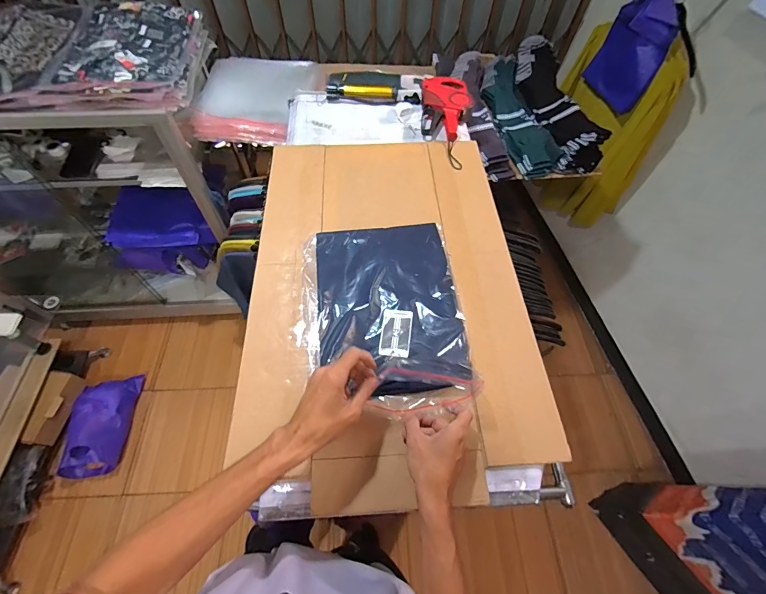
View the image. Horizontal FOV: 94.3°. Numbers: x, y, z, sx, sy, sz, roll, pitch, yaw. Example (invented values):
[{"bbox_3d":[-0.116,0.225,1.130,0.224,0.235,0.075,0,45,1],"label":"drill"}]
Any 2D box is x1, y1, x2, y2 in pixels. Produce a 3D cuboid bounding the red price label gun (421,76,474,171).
[{"bbox_3d":[0.165,-0.457,0.910,0.127,0.047,0.324,3,60,0],"label":"red price label gun"}]

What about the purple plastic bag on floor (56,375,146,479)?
[{"bbox_3d":[-1.098,0.488,1.377,0.172,0.170,0.364,1,60,-1],"label":"purple plastic bag on floor"}]

